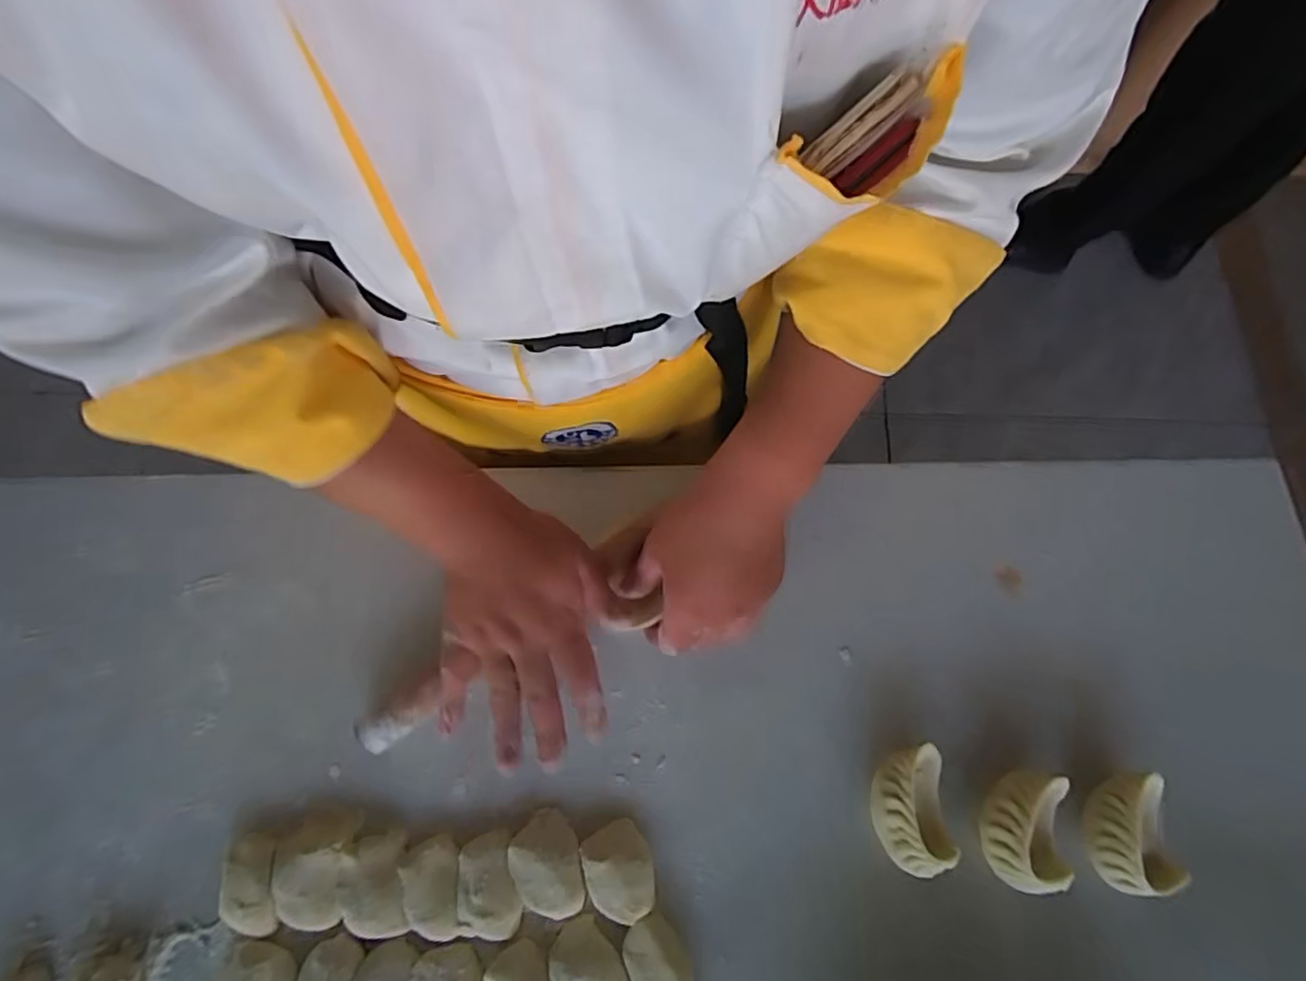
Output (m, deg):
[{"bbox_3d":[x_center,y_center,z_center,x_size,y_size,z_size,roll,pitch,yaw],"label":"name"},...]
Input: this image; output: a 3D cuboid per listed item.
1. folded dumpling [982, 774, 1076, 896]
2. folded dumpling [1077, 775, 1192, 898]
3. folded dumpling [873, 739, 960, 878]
[{"bbox_3d":[0.218,0.198,0.366,0.039,0.033,0.063,11,70,6],"label":"folded dumpling"},{"bbox_3d":[0.275,0.197,0.363,0.041,0.031,0.063,11,71,6],"label":"folded dumpling"},{"bbox_3d":[0.155,0.190,0.374,0.041,0.025,0.068,1,70,3],"label":"folded dumpling"}]

